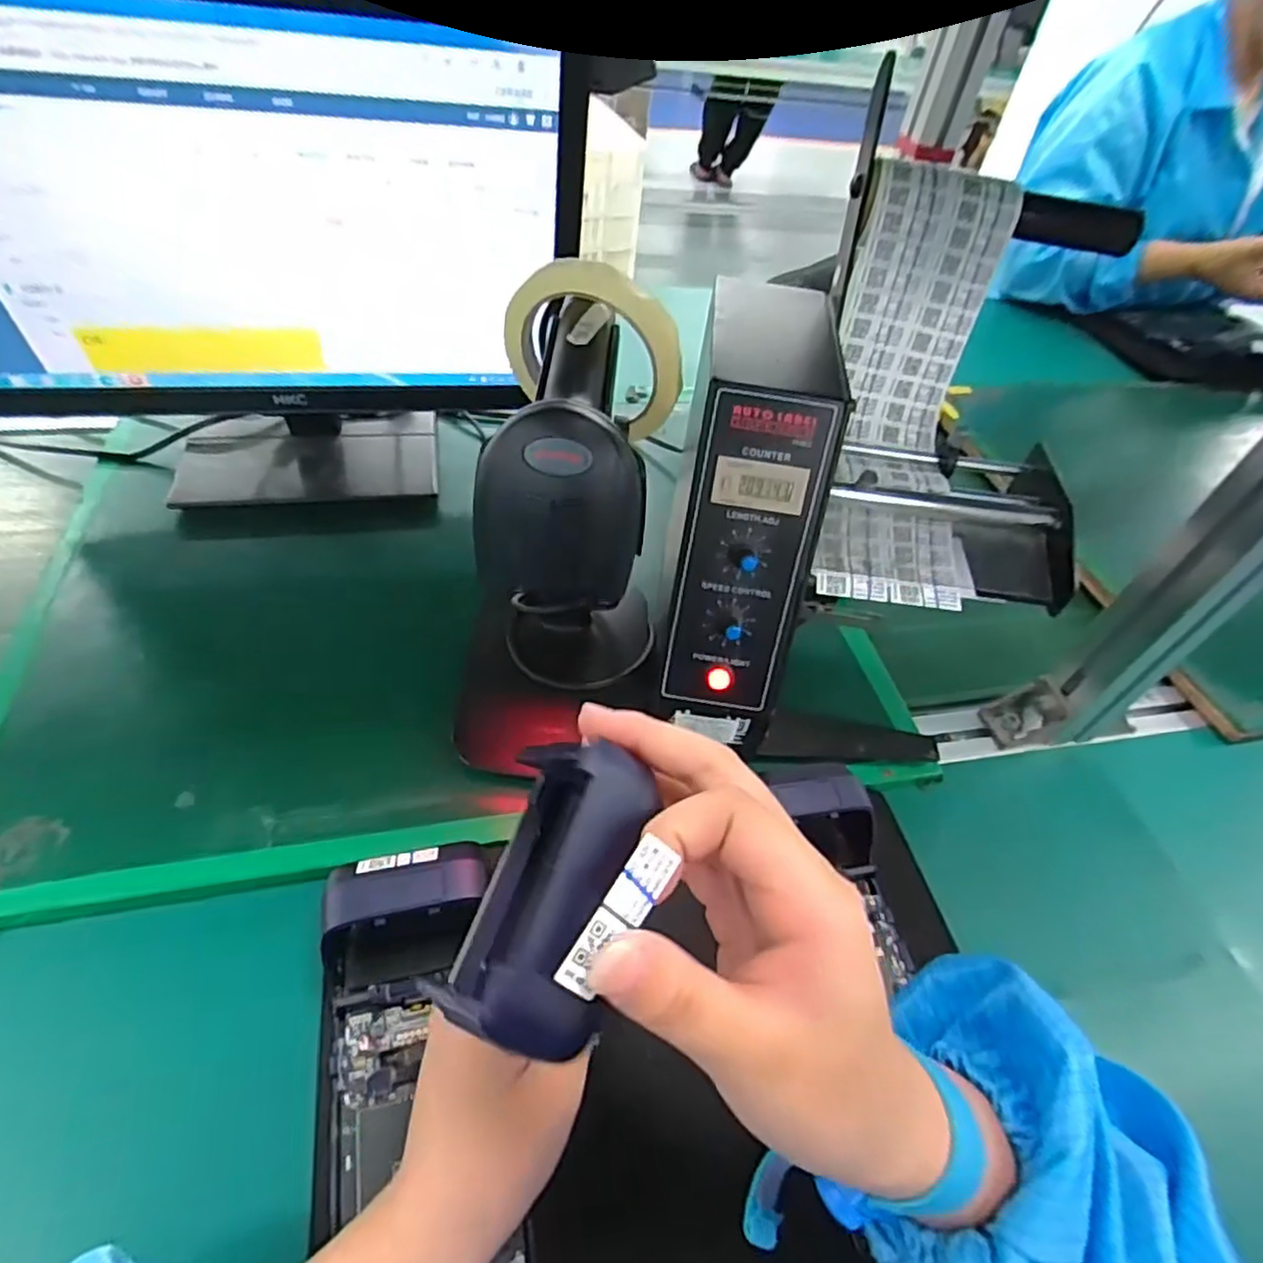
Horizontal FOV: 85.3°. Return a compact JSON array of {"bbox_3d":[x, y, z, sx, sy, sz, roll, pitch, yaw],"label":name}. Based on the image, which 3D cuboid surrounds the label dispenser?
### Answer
[{"bbox_3d":[0.136,-0.095,0.412,0.219,0.239,0.228,4,49,-1],"label":"label dispenser"}]

